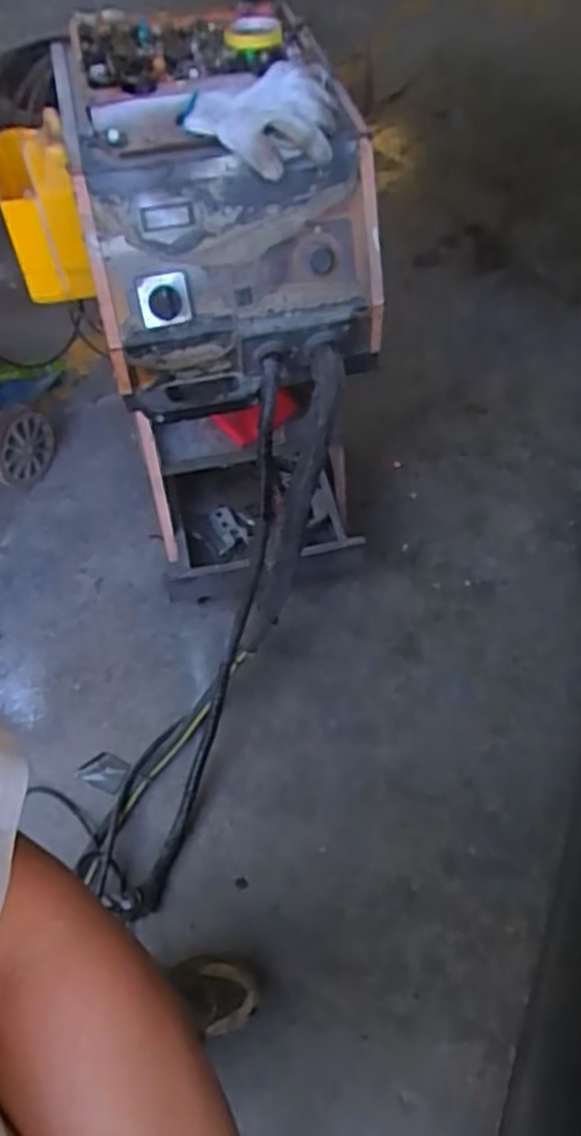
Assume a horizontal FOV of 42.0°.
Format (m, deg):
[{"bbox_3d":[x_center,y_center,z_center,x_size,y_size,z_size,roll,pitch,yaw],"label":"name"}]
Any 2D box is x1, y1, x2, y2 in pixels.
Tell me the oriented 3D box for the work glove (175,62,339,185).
[{"bbox_3d":[-0.040,-0.574,0.951,0.190,0.071,0.148,-10,58,-5],"label":"work glove"}]

